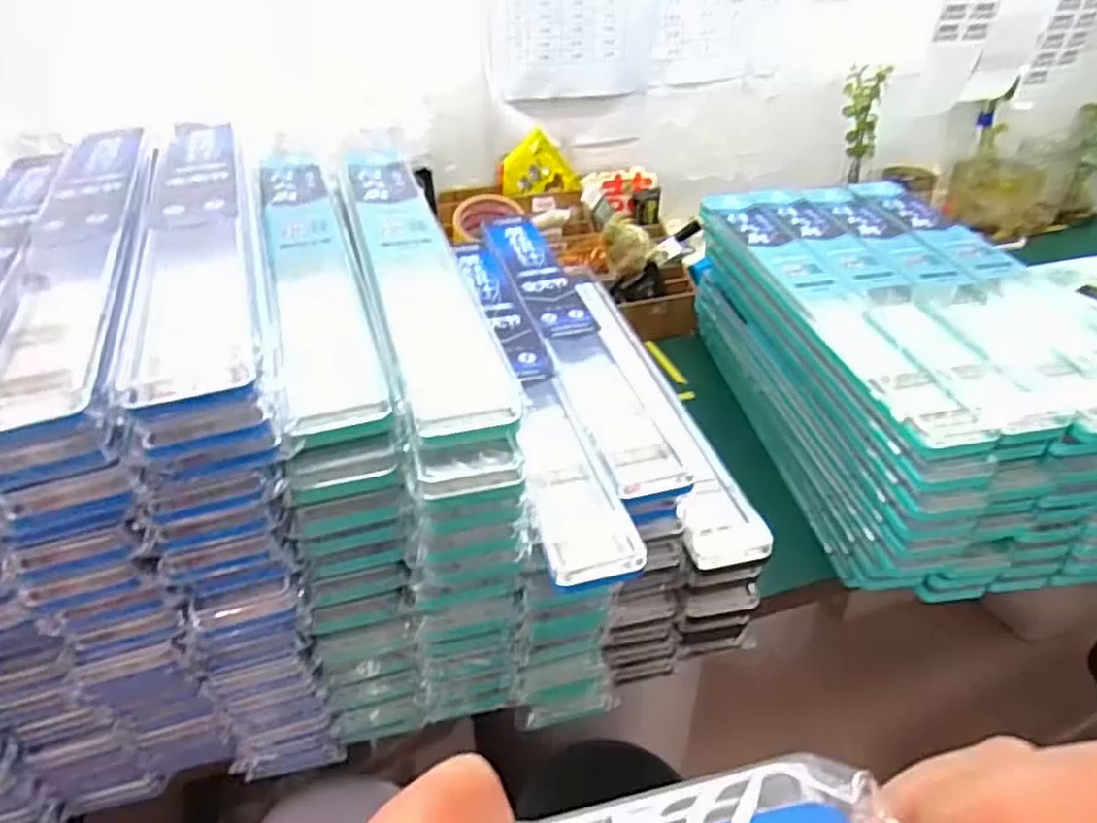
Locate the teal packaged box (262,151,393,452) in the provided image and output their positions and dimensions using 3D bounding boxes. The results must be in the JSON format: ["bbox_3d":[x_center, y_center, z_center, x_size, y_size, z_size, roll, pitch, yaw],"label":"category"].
[{"bbox_3d":[-0.174,-0.114,0.529,0.054,0.021,0.440,-12,38,-15],"label":"teal packaged box"}]

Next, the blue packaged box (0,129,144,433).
[{"bbox_3d":[-0.286,-0.113,0.444,0.057,0.017,0.388,-14,38,-17],"label":"blue packaged box"}]

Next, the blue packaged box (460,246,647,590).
[{"bbox_3d":[-0.025,-0.033,0.558,0.055,0.023,0.417,-10,37,-12],"label":"blue packaged box"}]

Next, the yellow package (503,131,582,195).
[{"bbox_3d":[-0.010,-0.321,0.935,0.099,0.073,0.019,-9,37,-11],"label":"yellow package"}]

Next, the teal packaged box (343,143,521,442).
[{"bbox_3d":[-0.100,-0.114,0.527,0.063,0.022,0.417,-11,37,-14],"label":"teal packaged box"}]

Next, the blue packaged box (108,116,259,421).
[{"bbox_3d":[-0.224,-0.123,0.466,0.058,0.018,0.413,-12,38,-15],"label":"blue packaged box"}]

